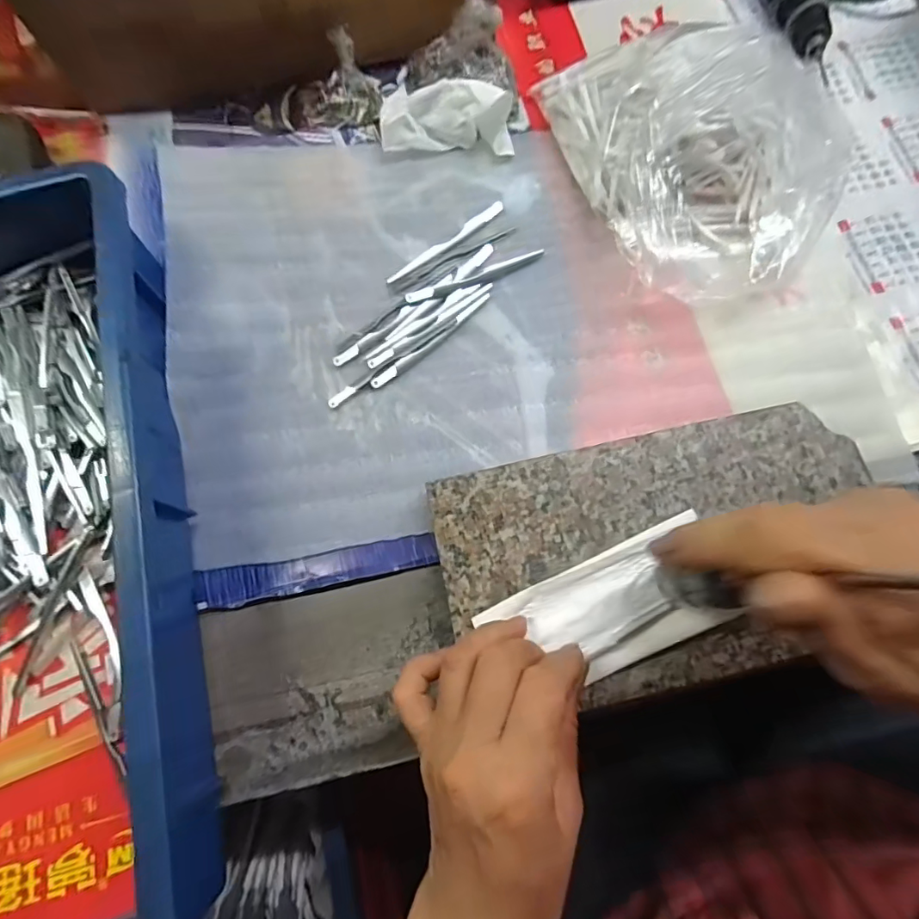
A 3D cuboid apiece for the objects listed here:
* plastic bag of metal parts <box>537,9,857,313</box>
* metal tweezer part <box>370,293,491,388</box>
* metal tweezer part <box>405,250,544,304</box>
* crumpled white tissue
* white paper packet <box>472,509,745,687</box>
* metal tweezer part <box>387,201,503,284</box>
[{"bbox_3d":[0.154,-0.214,0.329,0.126,0.077,0.211,-19,76,-5],"label":"plastic bag of metal parts"},{"bbox_3d":[-0.018,-0.082,0.336,0.103,0.005,0.007,-39,78,-9],"label":"metal tweezer part"},{"bbox_3d":[0.012,-0.129,0.347,0.102,0.004,0.010,-20,76,-5],"label":"metal tweezer part"},{"bbox_3d":[-0.009,-0.255,0.366,0.098,0.037,0.047,-2,75,0],"label":"crumpled white tissue"},{"bbox_3d":[0.077,0.077,0.253,0.119,0.011,0.055,-23,76,-6],"label":"white paper packet"},{"bbox_3d":[-0.010,-0.159,0.360,0.102,0.005,0.009,-38,78,-9],"label":"metal tweezer part"}]

